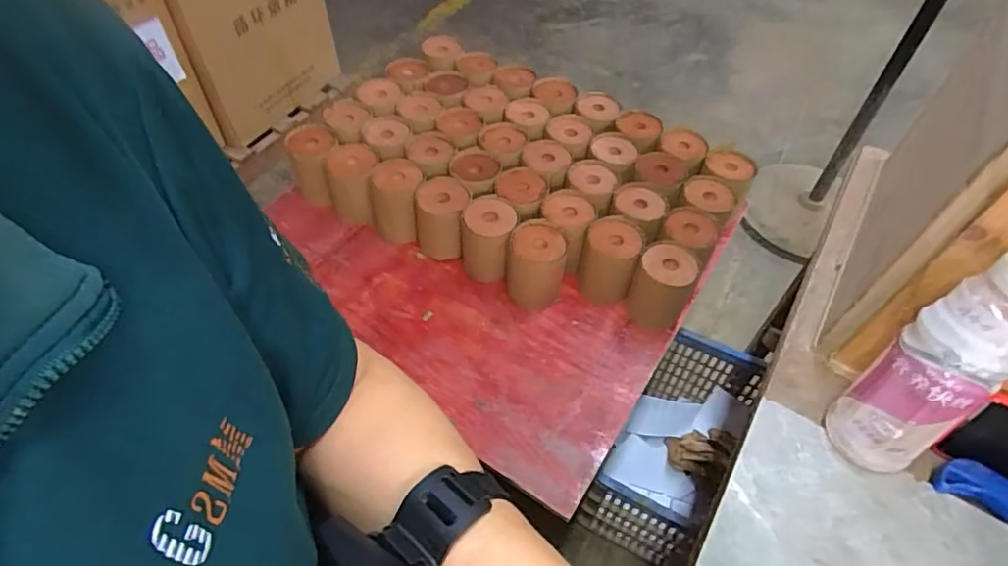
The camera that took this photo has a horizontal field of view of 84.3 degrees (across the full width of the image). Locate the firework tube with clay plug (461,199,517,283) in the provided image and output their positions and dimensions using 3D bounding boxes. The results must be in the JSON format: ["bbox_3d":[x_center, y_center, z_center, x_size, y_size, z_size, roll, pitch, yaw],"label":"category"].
[{"bbox_3d":[-0.023,-0.062,0.862,0.079,0.110,0.090,7,52,4],"label":"firework tube with clay plug"}]

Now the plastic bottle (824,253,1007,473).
[{"bbox_3d":[0.317,0.068,0.409,0.079,0.189,0.071,-26,57,-20],"label":"plastic bottle"}]

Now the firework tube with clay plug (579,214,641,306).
[{"bbox_3d":[0.160,-0.030,0.852,0.082,0.118,0.087,15,53,10],"label":"firework tube with clay plug"}]

